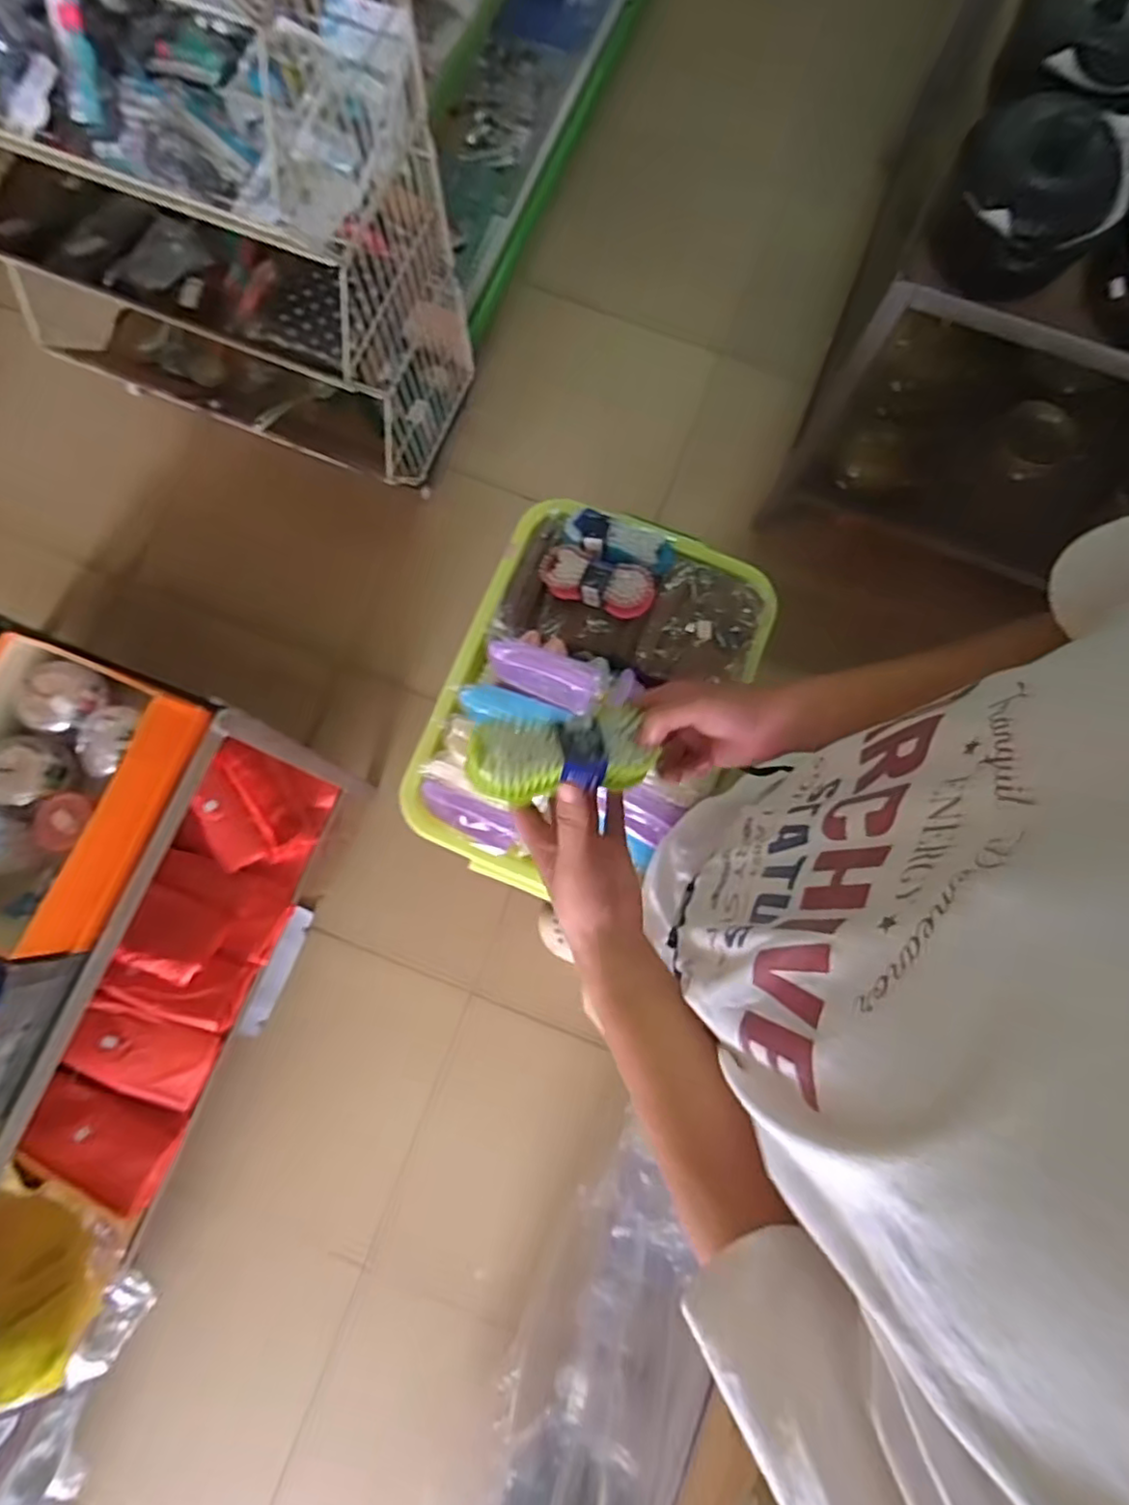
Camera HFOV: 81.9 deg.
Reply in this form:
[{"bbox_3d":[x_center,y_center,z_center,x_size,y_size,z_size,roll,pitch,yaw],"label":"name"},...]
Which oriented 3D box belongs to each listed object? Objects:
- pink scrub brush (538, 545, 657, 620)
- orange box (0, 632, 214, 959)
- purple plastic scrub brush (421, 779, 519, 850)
[{"bbox_3d":[0.041,-0.224,0.855,0.156,0.036,0.062,24,80,19],"label":"pink scrub brush"},{"bbox_3d":[-0.623,0.057,0.772,0.217,0.115,0.347,24,81,4],"label":"orange box"},{"bbox_3d":[-0.122,0.077,0.817,0.133,0.028,0.046,24,81,4],"label":"purple plastic scrub brush"}]

